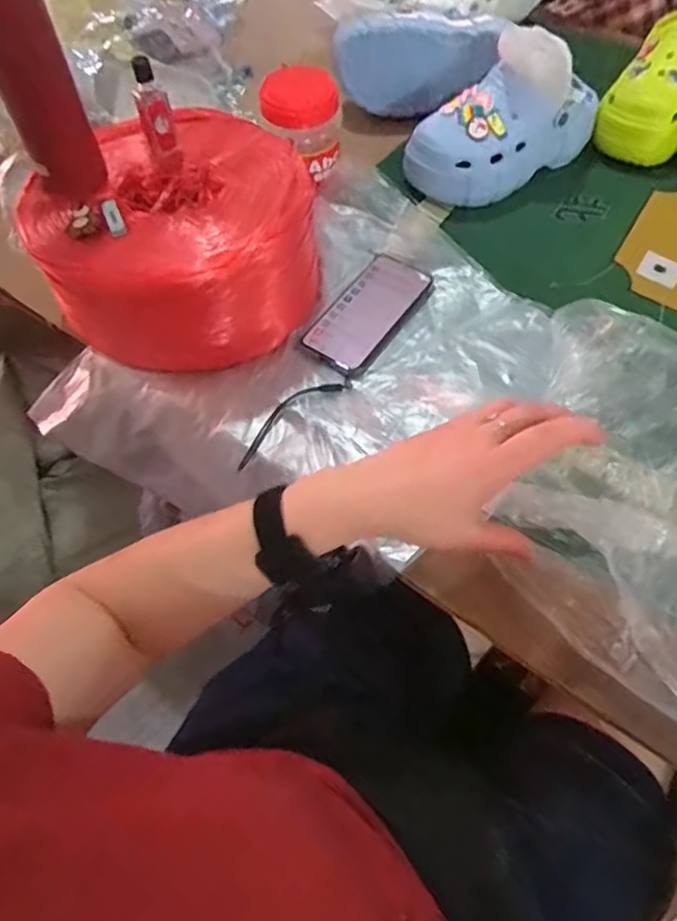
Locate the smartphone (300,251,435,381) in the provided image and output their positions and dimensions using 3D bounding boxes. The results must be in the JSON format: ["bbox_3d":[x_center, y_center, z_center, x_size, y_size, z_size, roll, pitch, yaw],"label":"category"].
[{"bbox_3d":[0.034,-0.162,0.654,0.079,0.011,0.167,31,65,19],"label":"smartphone"}]

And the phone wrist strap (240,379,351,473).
[{"bbox_3d":[-0.049,-0.045,0.597,0.143,0.006,0.030,-38,81,-13],"label":"phone wrist strap"}]

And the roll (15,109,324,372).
[{"bbox_3d":[-0.164,-0.229,0.633,0.253,0.131,0.248,-1,59,2],"label":"roll"}]

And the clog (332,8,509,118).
[{"bbox_3d":[0.109,-0.554,0.822,0.244,0.103,0.094,-17,60,-7],"label":"clog"}]

